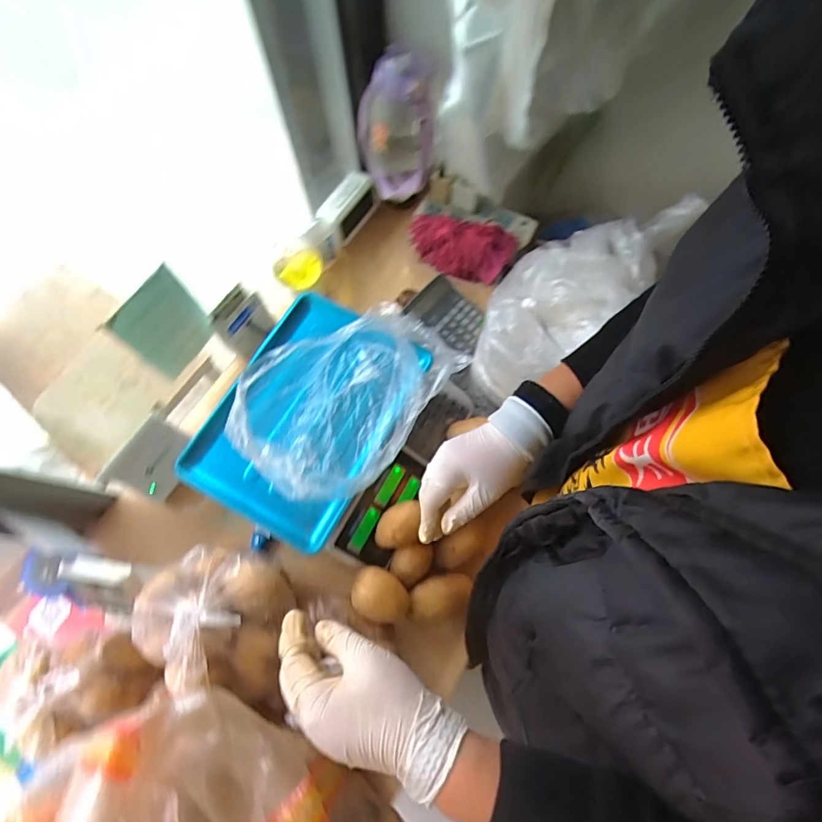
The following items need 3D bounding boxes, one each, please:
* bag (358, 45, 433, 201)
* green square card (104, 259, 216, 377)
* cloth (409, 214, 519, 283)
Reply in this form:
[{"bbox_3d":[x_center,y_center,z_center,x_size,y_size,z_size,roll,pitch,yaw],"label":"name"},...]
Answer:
[{"bbox_3d":[-0.025,-0.473,0.786,0.124,0.218,0.078,-7,70,-2],"label":"bag"},{"bbox_3d":[-0.360,-0.126,0.668,0.111,0.152,0.010,-43,67,-14],"label":"green square card"},{"bbox_3d":[0.092,-0.309,0.853,0.200,0.054,0.108,17,72,7],"label":"cloth"}]

